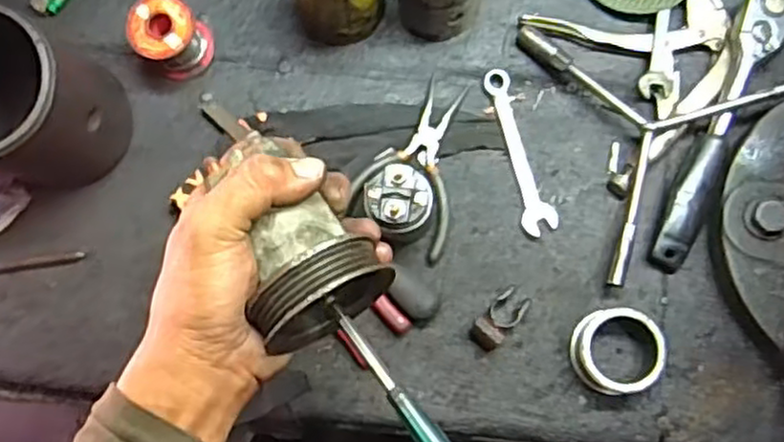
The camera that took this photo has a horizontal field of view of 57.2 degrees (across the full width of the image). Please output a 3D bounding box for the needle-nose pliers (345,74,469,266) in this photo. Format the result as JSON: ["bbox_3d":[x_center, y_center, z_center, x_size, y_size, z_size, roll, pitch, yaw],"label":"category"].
[{"bbox_3d":[0.013,-0.047,0.584,0.077,0.016,0.147,9,78,3],"label":"needle-nose pliers"}]

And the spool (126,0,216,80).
[{"bbox_3d":[-0.179,-0.150,0.586,0.054,0.060,0.048,-37,80,-6],"label":"spool"}]

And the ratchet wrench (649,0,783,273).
[{"bbox_3d":[0.269,-0.092,0.575,0.045,0.034,0.281,26,80,6],"label":"ratchet wrench"}]

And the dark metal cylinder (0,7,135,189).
[{"bbox_3d":[-0.278,-0.085,0.539,0.113,0.144,0.106,0,78,1],"label":"dark metal cylinder"}]

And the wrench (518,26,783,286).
[{"bbox_3d":[0.230,-0.084,0.572,0.196,0.041,0.220,-17,78,-2],"label":"wrench"}]

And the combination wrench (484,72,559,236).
[{"bbox_3d":[0.104,-0.057,0.584,0.026,0.012,0.141,-12,78,-1],"label":"combination wrench"}]

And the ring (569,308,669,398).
[{"bbox_3d":[0.169,0.097,0.536,0.063,0.034,0.062,0,78,1],"label":"ring"}]

